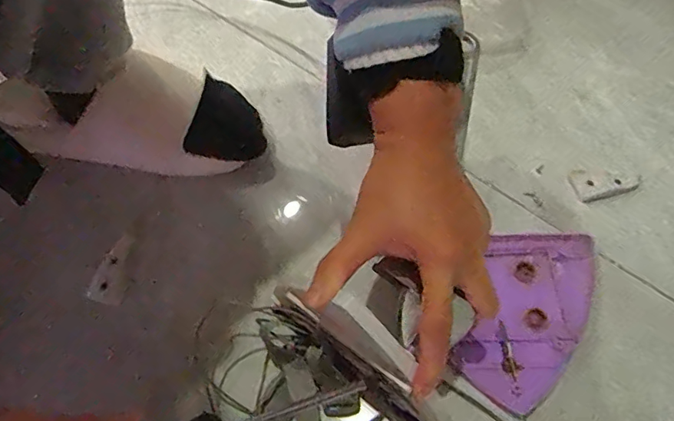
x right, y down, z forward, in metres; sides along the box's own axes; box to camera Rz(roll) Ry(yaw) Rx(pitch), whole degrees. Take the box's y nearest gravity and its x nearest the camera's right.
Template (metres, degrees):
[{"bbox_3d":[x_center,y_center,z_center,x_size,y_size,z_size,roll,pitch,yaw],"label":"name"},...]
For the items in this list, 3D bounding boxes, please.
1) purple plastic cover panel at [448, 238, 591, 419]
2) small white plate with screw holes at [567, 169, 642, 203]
[{"bbox_3d":[0.144,0.077,0.386,0.078,0.019,0.147,21,63,15],"label":"purple plastic cover panel"},{"bbox_3d":[0.238,-0.025,0.448,0.057,0.006,0.029,-8,59,-1],"label":"small white plate with screw holes"}]

